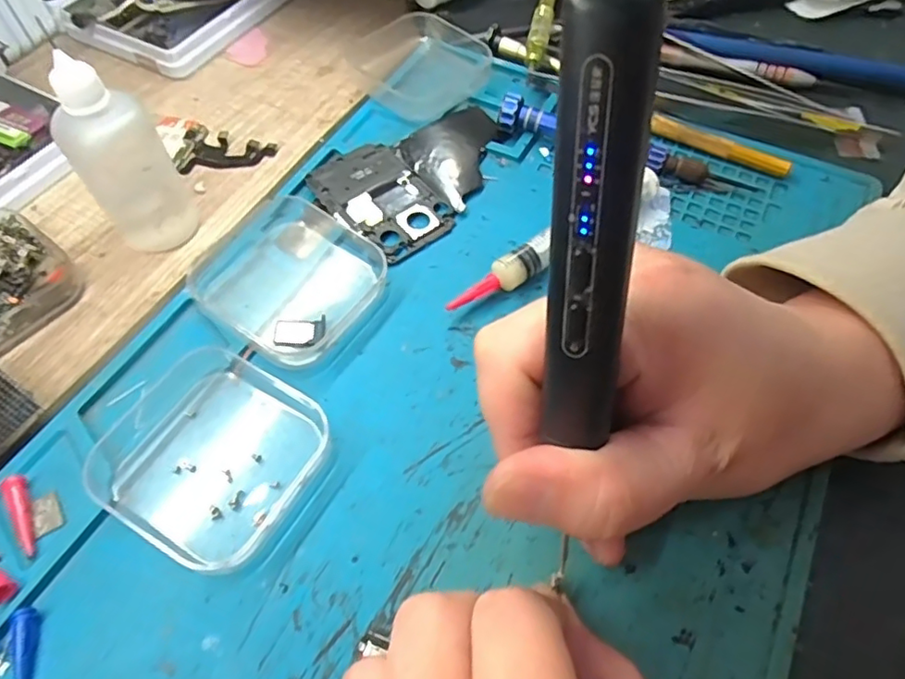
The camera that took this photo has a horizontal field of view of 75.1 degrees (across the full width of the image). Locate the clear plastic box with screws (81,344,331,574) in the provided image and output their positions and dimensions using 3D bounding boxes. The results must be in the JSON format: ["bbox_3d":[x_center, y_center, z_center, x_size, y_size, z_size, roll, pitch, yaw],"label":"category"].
[{"bbox_3d":[-0.084,0.036,0.202,0.070,0.014,0.065,26,61,15],"label":"clear plastic box with screws"}]

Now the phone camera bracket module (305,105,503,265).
[{"bbox_3d":[-0.014,-0.082,0.283,0.067,0.009,0.099,37,64,21],"label":"phone camera bracket module"}]

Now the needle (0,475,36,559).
[{"bbox_3d":[-0.140,0.057,0.191,0.006,0.006,0.029,-30,62,-18],"label":"needle"}]

